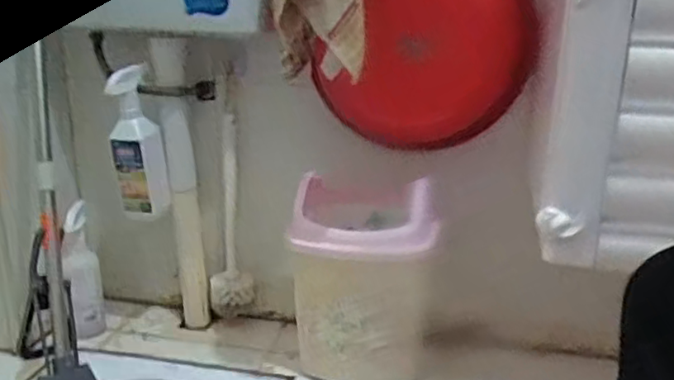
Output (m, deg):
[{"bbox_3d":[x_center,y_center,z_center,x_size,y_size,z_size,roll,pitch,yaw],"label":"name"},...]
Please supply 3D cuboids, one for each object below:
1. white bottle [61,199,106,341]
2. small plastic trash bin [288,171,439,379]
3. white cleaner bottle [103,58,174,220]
[{"bbox_3d":[-0.435,0.147,1.089,0.060,0.230,0.057,-5,18,-19],"label":"white bottle"},{"bbox_3d":[0.039,0.151,1.036,0.226,0.307,0.198,-1,18,-7],"label":"small plastic trash bin"},{"bbox_3d":[-0.304,-0.062,0.980,0.083,0.243,0.107,-4,18,-14],"label":"white cleaner bottle"}]

